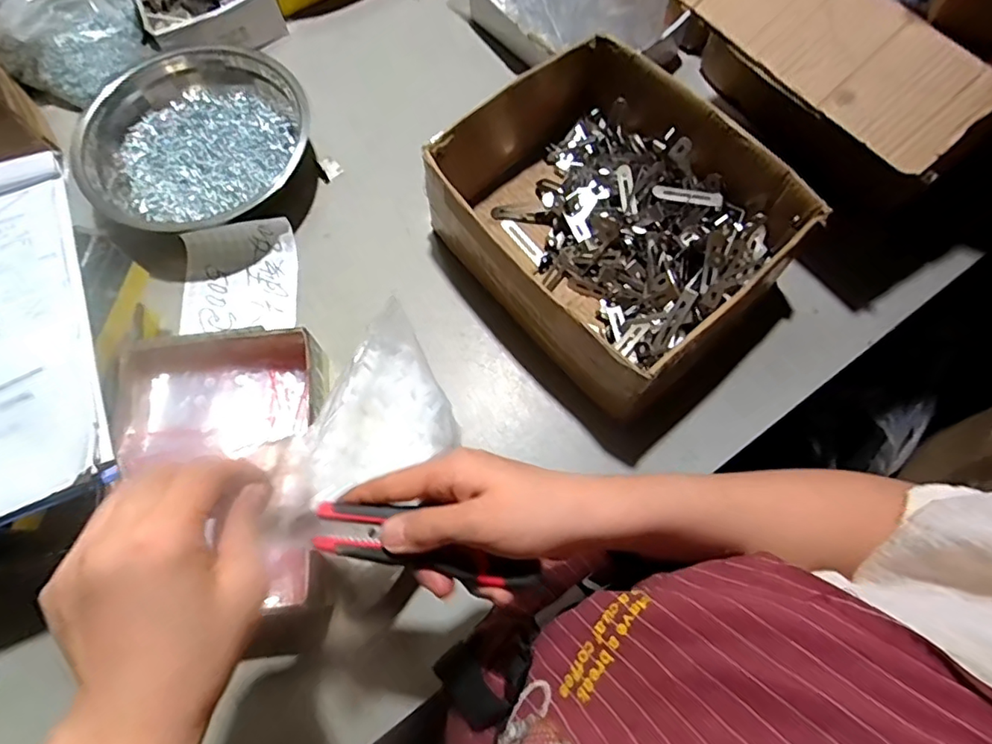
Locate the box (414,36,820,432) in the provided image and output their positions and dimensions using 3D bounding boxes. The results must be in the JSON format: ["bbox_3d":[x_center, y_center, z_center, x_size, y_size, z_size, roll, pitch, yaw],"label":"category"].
[{"bbox_3d":[0.115,-0.155,0.584,0.259,0.119,0.306,-40,74,-13],"label":"box"}]

